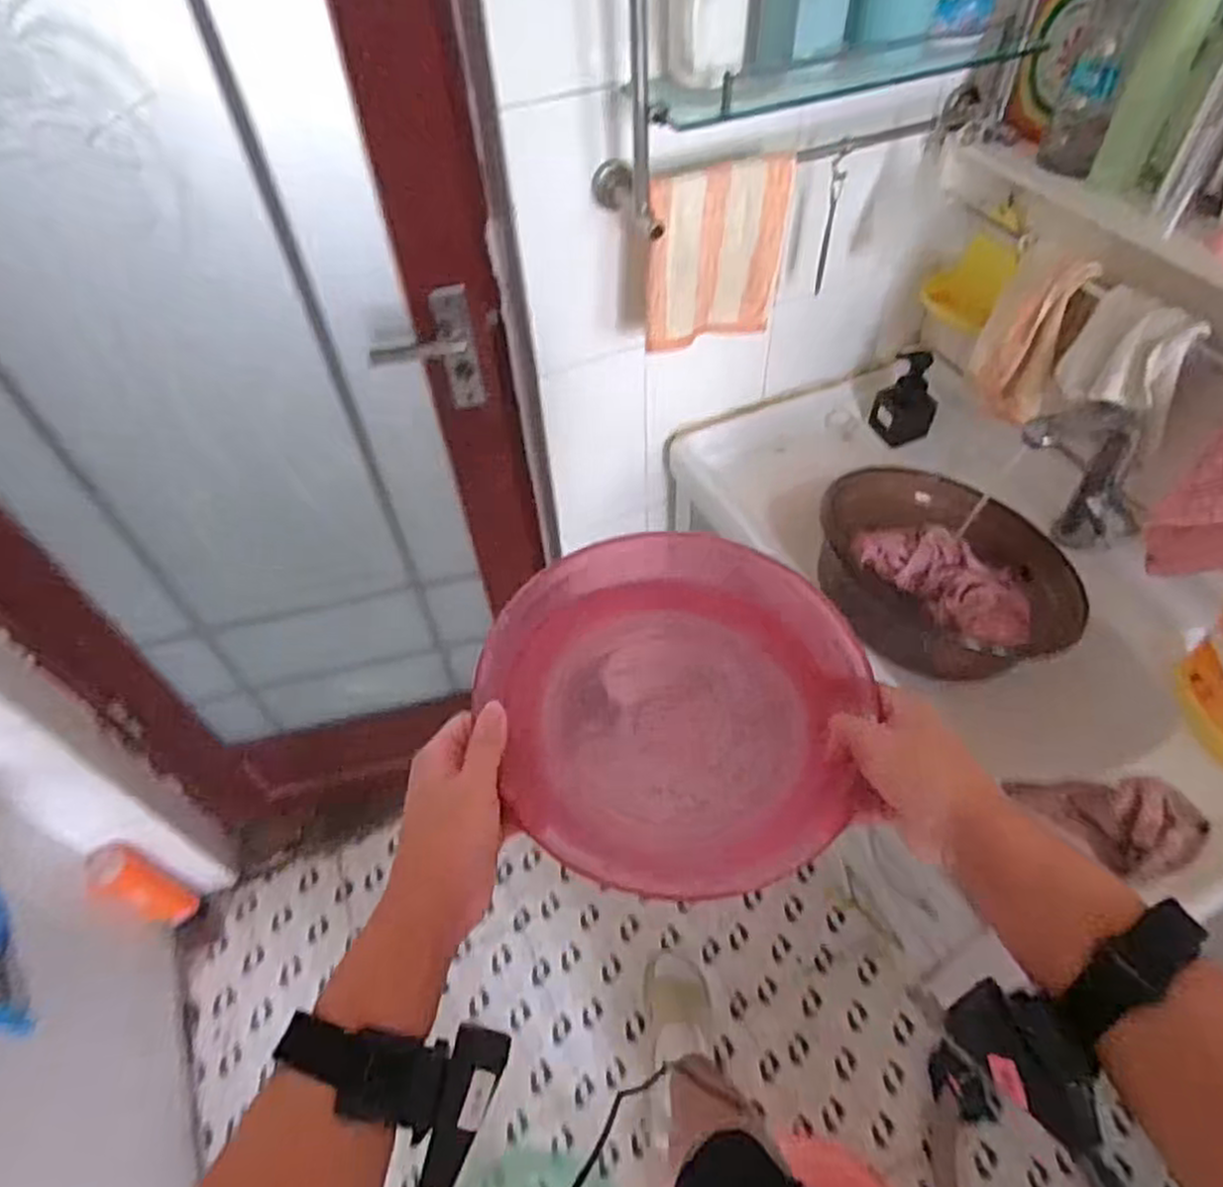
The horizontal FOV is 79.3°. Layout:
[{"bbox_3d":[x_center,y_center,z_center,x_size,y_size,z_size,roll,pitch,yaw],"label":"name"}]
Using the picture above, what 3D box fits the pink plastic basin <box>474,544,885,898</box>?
[{"bbox_3d":[0.042,0.072,0.513,0.243,0.059,0.265,0,56,1],"label":"pink plastic basin"}]

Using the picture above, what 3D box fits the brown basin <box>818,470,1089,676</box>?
[{"bbox_3d":[0.423,-0.039,0.928,0.332,0.116,0.256,14,54,13],"label":"brown basin"}]

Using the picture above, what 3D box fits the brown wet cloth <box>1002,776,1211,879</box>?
[{"bbox_3d":[0.496,0.235,0.746,0.163,0.049,0.104,-20,56,37],"label":"brown wet cloth"}]

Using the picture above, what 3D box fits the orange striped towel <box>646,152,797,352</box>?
[{"bbox_3d":[0.119,-0.376,0.830,0.173,0.186,0.035,-18,53,-11],"label":"orange striped towel"}]

